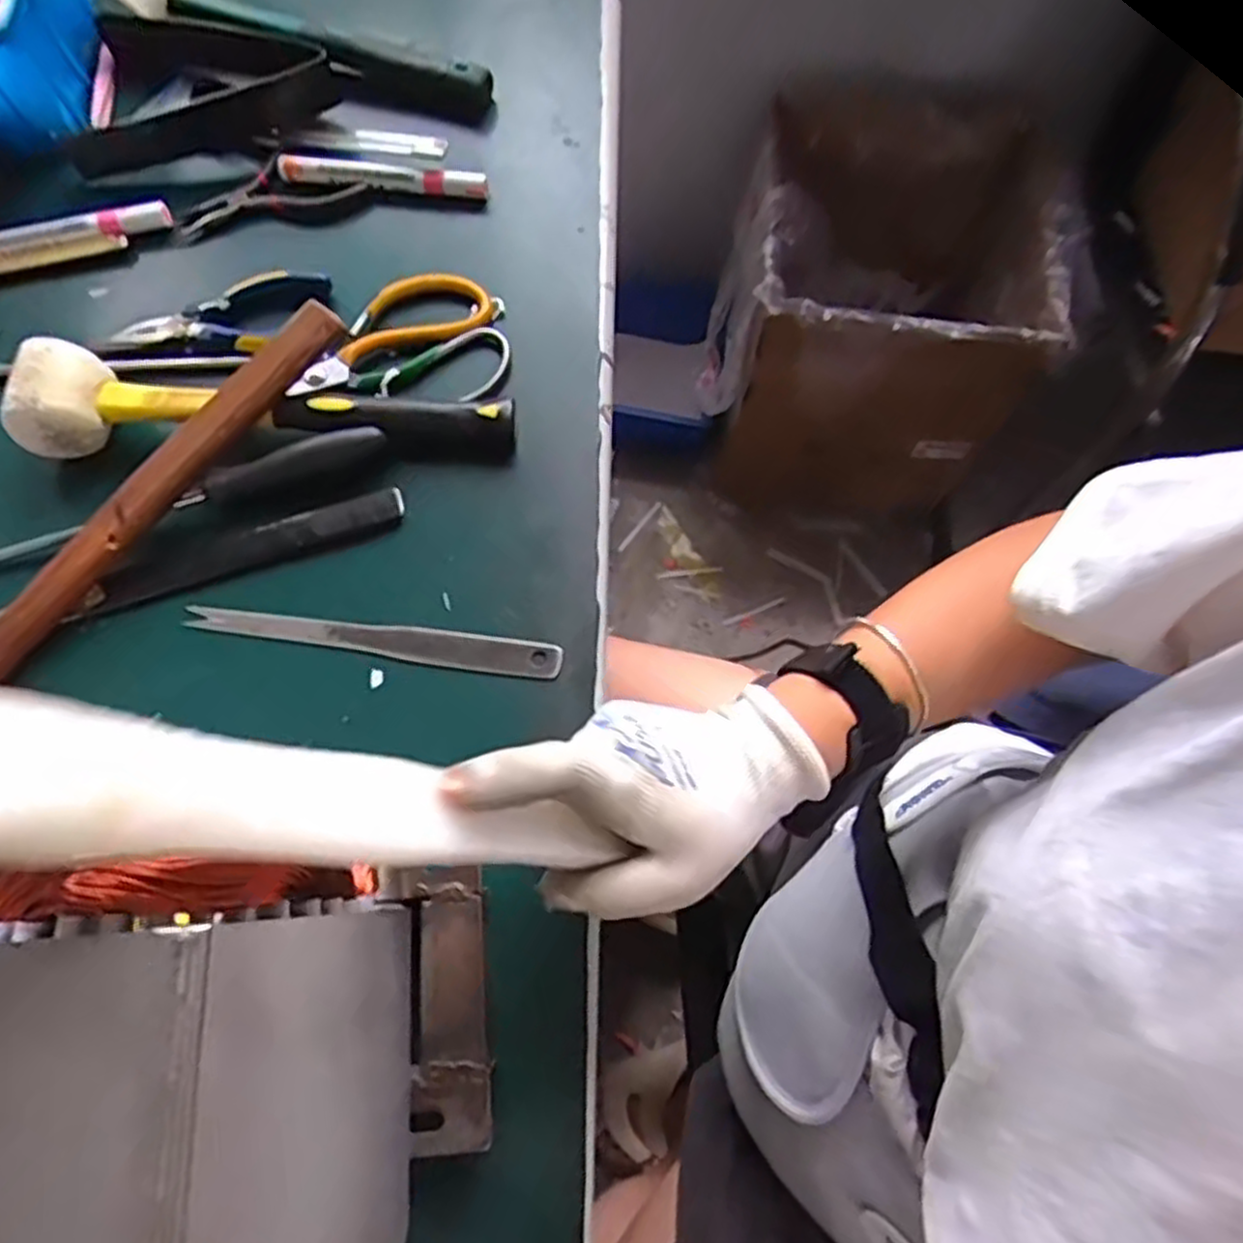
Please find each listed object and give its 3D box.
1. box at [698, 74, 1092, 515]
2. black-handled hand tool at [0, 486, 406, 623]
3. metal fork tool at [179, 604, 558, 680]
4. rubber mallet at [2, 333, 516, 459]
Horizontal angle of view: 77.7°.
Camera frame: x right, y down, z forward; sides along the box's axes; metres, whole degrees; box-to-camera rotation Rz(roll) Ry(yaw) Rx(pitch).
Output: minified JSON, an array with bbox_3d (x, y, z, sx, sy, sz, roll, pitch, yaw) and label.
[{"bbox_3d":[0.346,-0.416,1.123,0.412,0.420,0.342,8,71,1],"label":"box"},{"bbox_3d":[-0.251,-0.027,0.430,0.261,0.012,0.024,-17,73,-7],"label":"black-handled hand tool"},{"bbox_3d":[-0.136,0.010,0.425,0.204,0.004,0.021,7,71,1],"label":"metal fork tool"},{"bbox_3d":[-0.201,-0.122,0.448,0.272,0.048,0.054,1,71,-1],"label":"rubber mallet"}]

